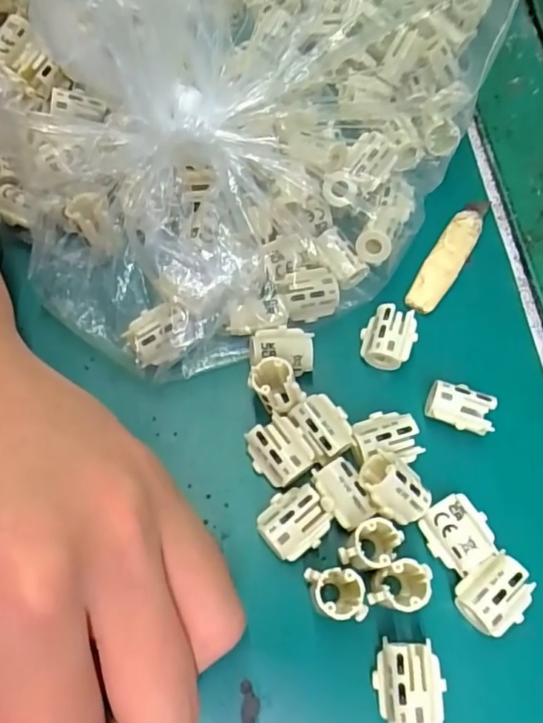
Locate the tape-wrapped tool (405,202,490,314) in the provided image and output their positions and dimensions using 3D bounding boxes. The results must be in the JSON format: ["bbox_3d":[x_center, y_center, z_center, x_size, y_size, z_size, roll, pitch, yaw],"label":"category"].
[{"bbox_3d":[0.073,-0.044,0.229,0.014,0.004,0.059,31,69,11],"label":"tape-wrapped tool"}]

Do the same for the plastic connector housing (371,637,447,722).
[{"bbox_3d":[0.041,0.096,0.168,0.018,0.014,0.022,3,66,-1],"label":"plastic connector housing"}]

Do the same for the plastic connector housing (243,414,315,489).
[{"bbox_3d":[0.003,0.032,0.193,0.018,0.014,0.022,-29,71,-14],"label":"plastic connector housing"}]

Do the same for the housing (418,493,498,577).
[{"bbox_3d":[0.061,0.057,0.185,0.019,0.014,0.022,-27,70,-13],"label":"housing"}]

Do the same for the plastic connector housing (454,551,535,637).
[{"bbox_3d":[0.070,0.074,0.178,0.022,0.014,0.019,-35,72,-16],"label":"plastic connector housing"}]

